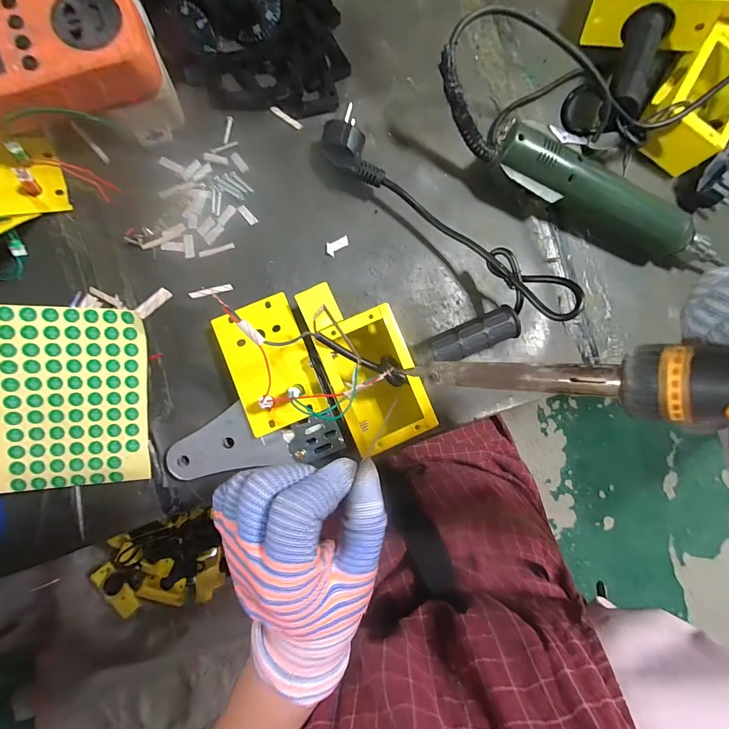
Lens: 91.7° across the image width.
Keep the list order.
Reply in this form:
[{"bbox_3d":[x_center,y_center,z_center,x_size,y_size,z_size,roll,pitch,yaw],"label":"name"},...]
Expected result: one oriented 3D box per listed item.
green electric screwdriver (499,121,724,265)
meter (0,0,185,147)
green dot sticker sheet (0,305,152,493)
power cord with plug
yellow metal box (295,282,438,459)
[{"bbox_3d":[0.212,-0.136,0.311,0.221,0.045,0.048,26,84,-5],"label":"green electric screwdriver"},{"bbox_3d":[-0.209,-0.203,0.253,0.131,0.066,0.074,-23,89,-8],"label":"meter"},{"bbox_3d":[-0.240,0.025,0.246,0.155,0.008,0.129,-1,97,-18],"label":"green dot sticker sheet"},{"bbox_3d":[0.062,-0.114,0.282,0.233,0.066,0.032,40,83,-3],"label":"power cord with plug"},{"bbox_3d":[0.000,-0.001,0.273,0.070,0.054,0.129,-23,89,-8],"label":"yellow metal box"}]

